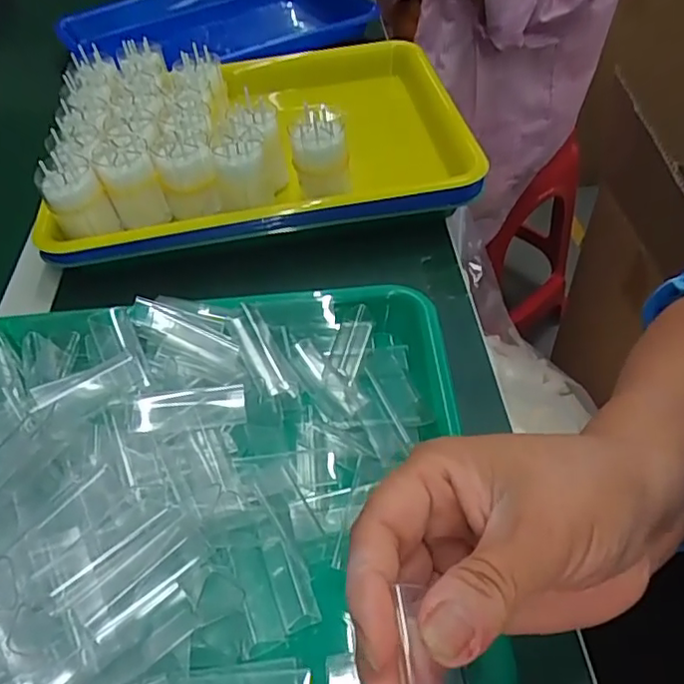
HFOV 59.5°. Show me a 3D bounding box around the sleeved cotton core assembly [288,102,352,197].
[{"bbox_3d":[-0.016,-0.139,0.434,0.040,0.059,0.028,-2,49,4],"label":"sleeved cotton core assembly"}]

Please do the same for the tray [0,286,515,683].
[{"bbox_3d":[-0.095,0.064,0.294,0.322,0.074,0.250,-6,49,0],"label":"tray"}]

